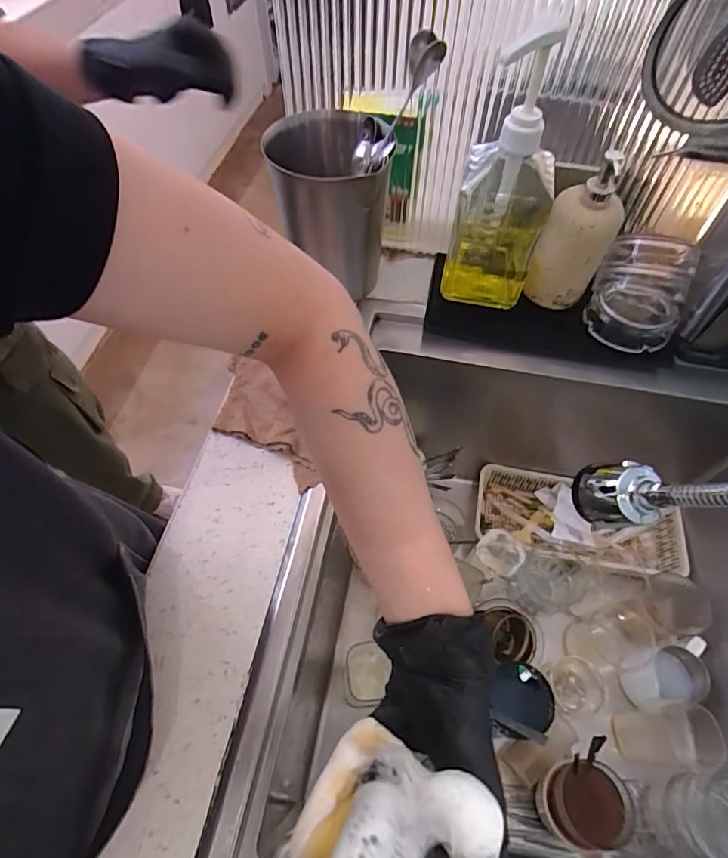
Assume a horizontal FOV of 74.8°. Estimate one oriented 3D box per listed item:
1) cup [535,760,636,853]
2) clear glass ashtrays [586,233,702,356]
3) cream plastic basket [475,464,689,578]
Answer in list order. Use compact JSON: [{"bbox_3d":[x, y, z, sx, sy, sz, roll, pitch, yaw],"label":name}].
[{"bbox_3d":[0.250,0.432,0.552,0.079,0.098,0.079,0,57,0],"label":"cup"},{"bbox_3d":[0.328,-0.160,0.566,0.107,0.094,0.103,28,60,15],"label":"clear glass ashtrays"},{"bbox_3d":[0.335,0.156,0.765,0.314,0.073,0.135,12,58,7],"label":"cream plastic basket"}]

